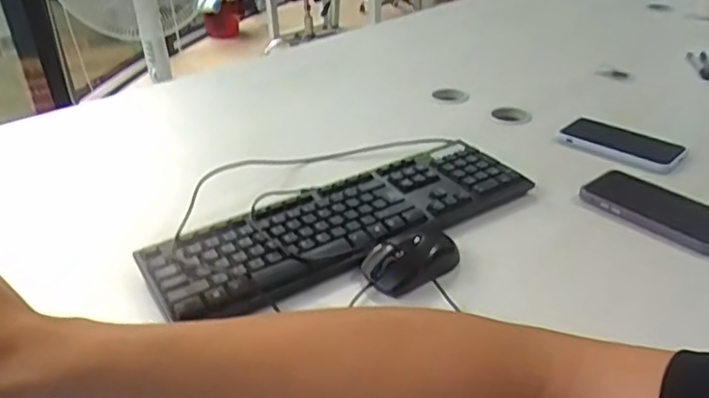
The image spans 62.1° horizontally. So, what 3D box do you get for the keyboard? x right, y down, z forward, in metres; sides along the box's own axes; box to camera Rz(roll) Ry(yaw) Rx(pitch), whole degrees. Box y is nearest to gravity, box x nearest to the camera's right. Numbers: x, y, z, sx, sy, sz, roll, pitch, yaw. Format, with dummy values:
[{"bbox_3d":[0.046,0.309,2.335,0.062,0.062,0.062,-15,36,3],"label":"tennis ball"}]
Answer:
[{"bbox_3d":[-0.006,0.018,0.662,0.433,0.025,0.146,-21,35,-30],"label":"keyboard"}]

